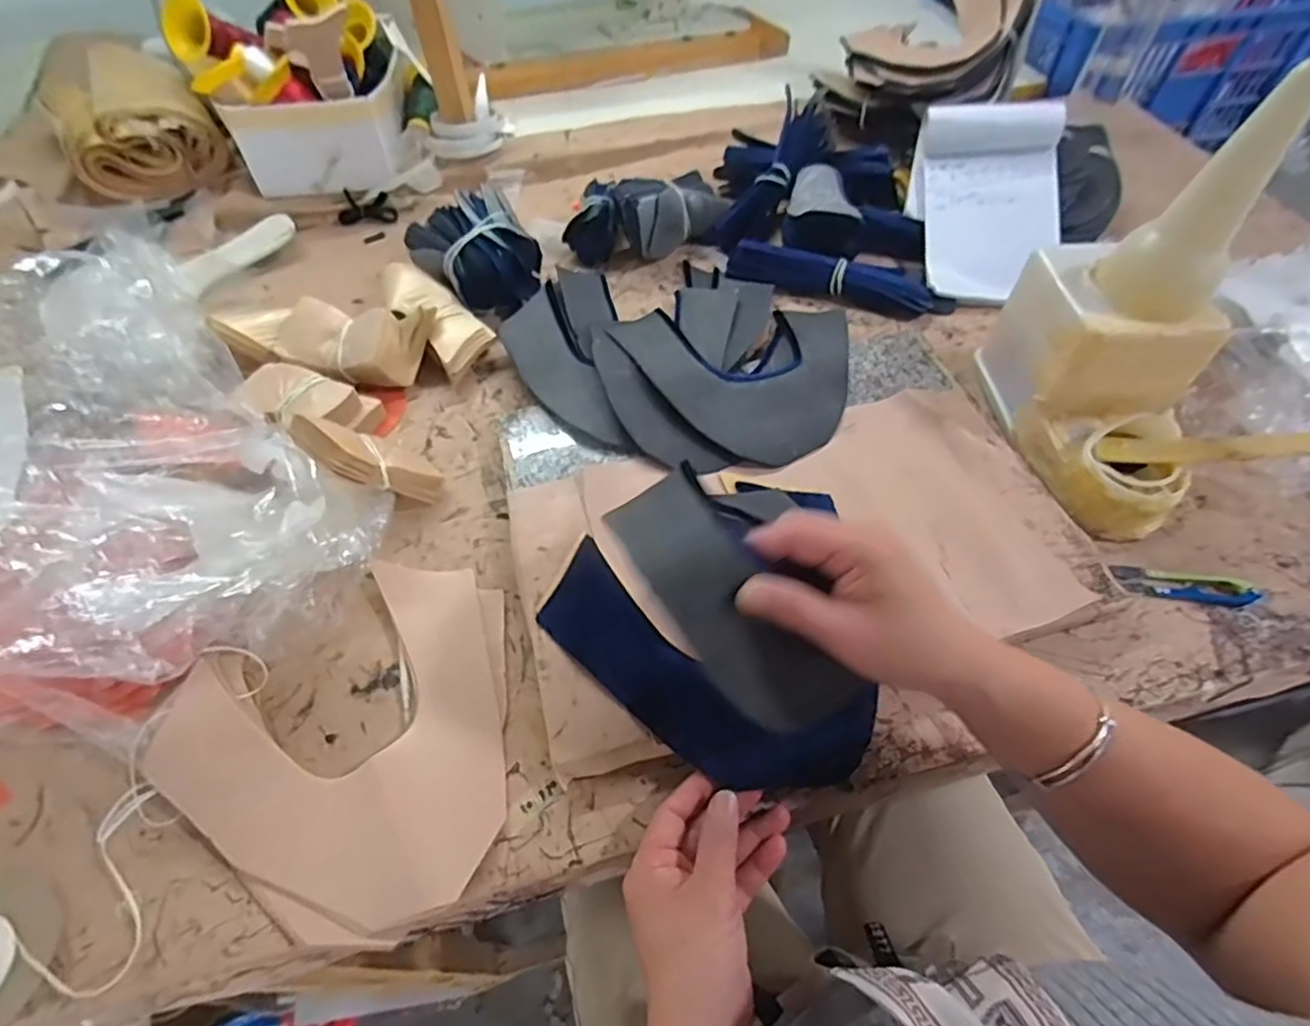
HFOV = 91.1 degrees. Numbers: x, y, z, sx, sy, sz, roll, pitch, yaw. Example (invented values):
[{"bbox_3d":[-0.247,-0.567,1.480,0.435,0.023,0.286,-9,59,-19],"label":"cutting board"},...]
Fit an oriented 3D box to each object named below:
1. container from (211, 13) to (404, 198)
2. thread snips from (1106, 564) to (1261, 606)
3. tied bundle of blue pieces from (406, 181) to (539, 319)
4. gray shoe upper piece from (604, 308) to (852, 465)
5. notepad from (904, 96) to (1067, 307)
[{"bbox_3d":[-0.385,-0.476,0.768,0.170,0.084,0.193,-4,55,-2],"label":"container"},{"bbox_3d":[0.383,0.053,0.464,0.091,0.009,0.024,9,56,8],"label":"thread snips"},{"bbox_3d":[-0.173,-0.255,0.643,0.111,0.070,0.115,-28,58,-16],"label":"tied bundle of blue pieces"},{"bbox_3d":[0.094,-0.138,0.575,0.212,0.045,0.207,-1,55,1],"label":"gray shoe upper piece"},{"bbox_3d":[0.346,-0.326,0.664,0.140,0.032,0.217,-1,75,14],"label":"notepad"}]

